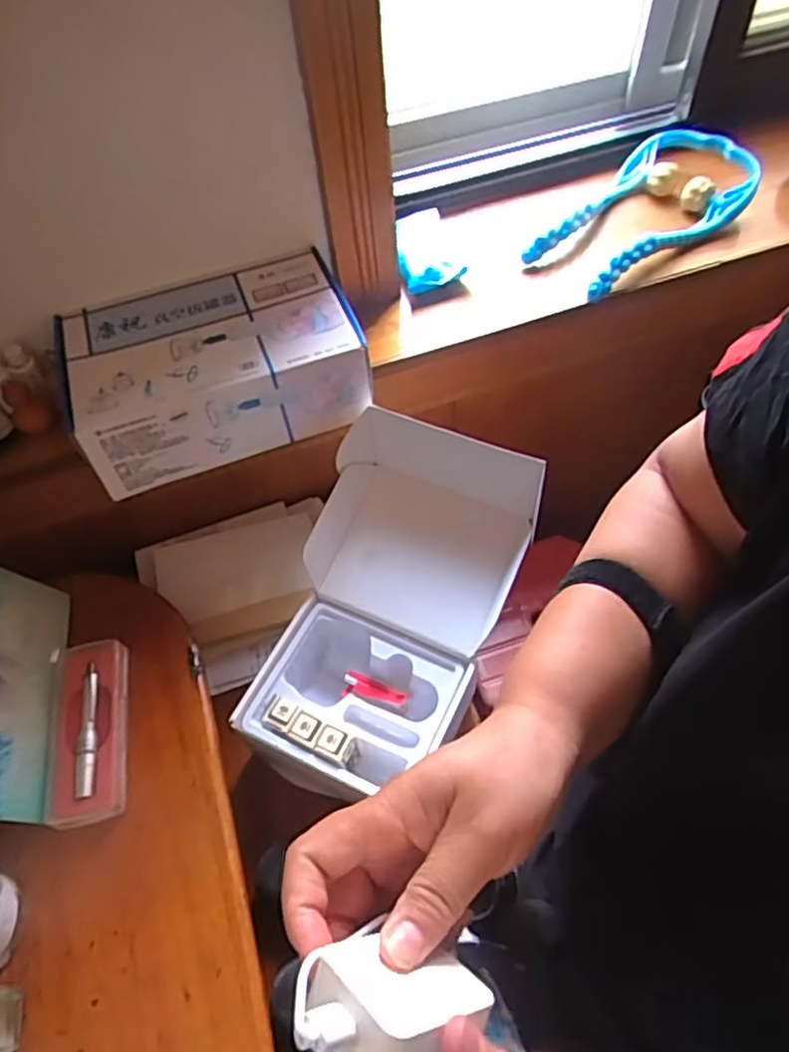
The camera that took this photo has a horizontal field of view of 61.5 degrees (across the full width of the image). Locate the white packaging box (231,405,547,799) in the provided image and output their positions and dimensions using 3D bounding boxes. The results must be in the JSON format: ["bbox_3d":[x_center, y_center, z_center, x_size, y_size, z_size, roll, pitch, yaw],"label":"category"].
[{"bbox_3d":[-0.003,0.084,0.712,0.217,0.219,0.362,20,59,17],"label":"white packaging box"}]

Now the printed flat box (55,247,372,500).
[{"bbox_3d":[-0.197,-0.183,0.740,0.301,0.089,0.214,-19,56,-9],"label":"printed flat box"}]

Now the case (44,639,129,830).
[{"bbox_3d":[-0.299,0.202,0.653,0.072,0.024,0.177,-12,56,-4],"label":"case"}]

